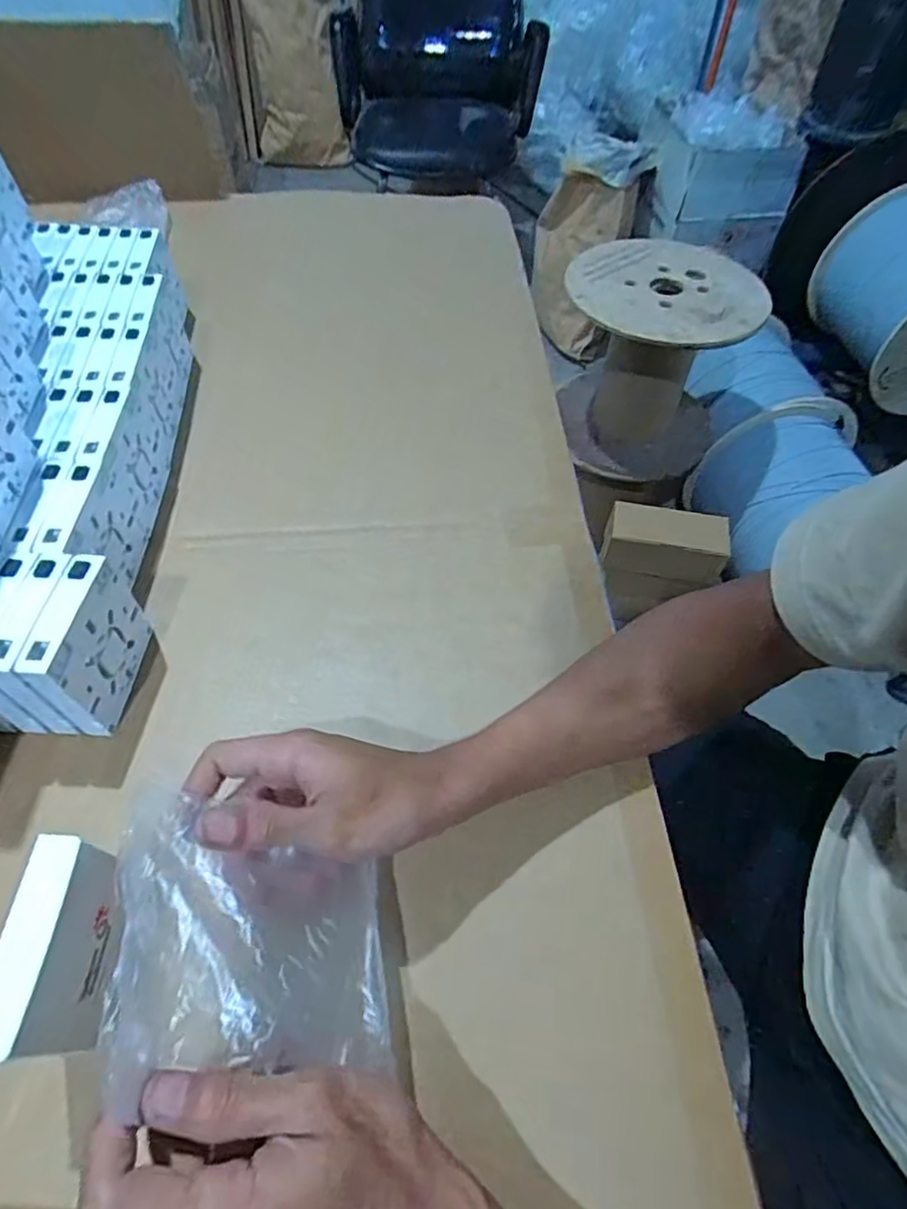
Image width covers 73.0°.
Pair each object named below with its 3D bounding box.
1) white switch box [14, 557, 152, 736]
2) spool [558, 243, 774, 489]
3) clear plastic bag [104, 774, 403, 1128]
[{"bbox_3d":[-0.232,0.029,0.400,0.018,0.090,0.087,3,55,5],"label":"white switch box"},{"bbox_3d":[0.368,-0.468,1.187,0.332,0.327,0.347,14,55,7],"label":"spool"},{"bbox_3d":[-0.090,0.149,0.286,0.123,0.008,0.116,15,42,-28],"label":"clear plastic bag"}]

